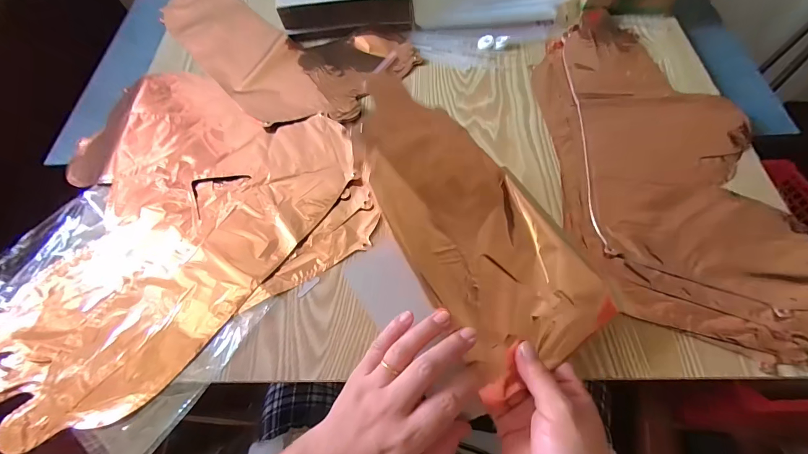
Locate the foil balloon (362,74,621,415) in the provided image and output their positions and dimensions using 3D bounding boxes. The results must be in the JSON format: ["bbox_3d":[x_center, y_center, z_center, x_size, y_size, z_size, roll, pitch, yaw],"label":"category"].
[{"bbox_3d":[0.053,-0.012,0.308,0.130,0.022,0.287,-33,82,-13],"label":"foil balloon"}]

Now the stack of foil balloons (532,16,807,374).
[{"bbox_3d":[0.298,-0.090,0.413,0.232,0.011,0.450,0,62,4],"label":"stack of foil balloons"}]

